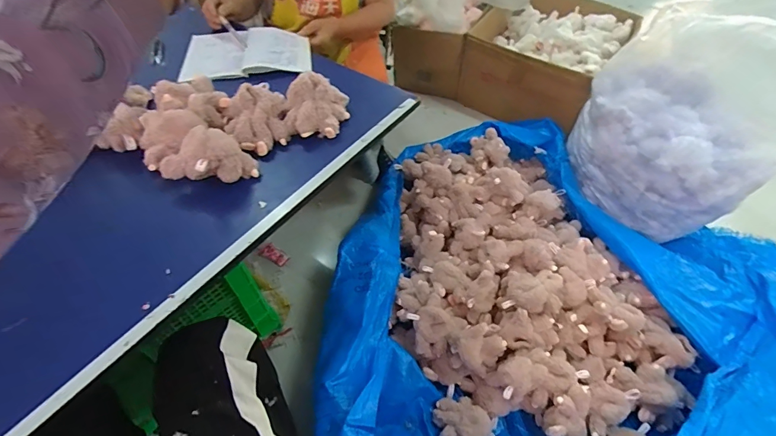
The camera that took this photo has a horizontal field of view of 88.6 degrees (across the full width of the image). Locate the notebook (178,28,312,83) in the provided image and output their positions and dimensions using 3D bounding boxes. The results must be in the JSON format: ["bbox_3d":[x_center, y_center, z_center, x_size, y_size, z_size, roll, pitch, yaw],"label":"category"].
[{"bbox_3d":[-0.320,-0.364,0.892,0.275,0.042,0.208,-16,52,-12],"label":"notebook"}]

